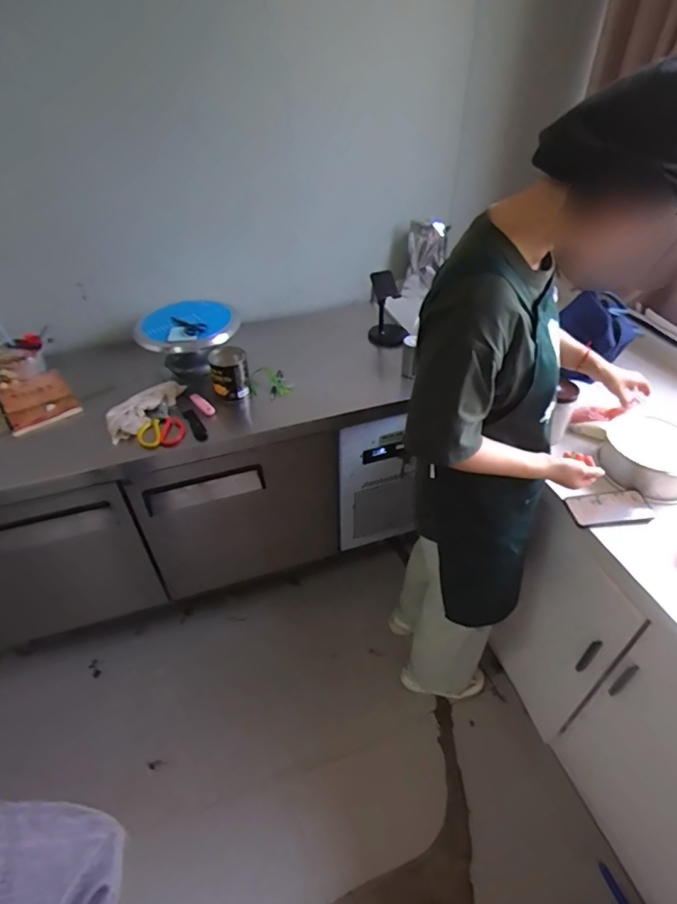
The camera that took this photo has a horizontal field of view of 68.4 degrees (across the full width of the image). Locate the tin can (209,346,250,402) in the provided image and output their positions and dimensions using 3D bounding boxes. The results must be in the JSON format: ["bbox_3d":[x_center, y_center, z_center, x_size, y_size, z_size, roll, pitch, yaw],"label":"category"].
[{"bbox_3d":[-0.288,-0.205,1.326,0.092,0.130,0.090,-1,42,0],"label":"tin can"}]

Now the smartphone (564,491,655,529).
[{"bbox_3d":[0.562,0.119,1.036,0.165,0.016,0.077,-4,42,-3],"label":"smartphone"}]

